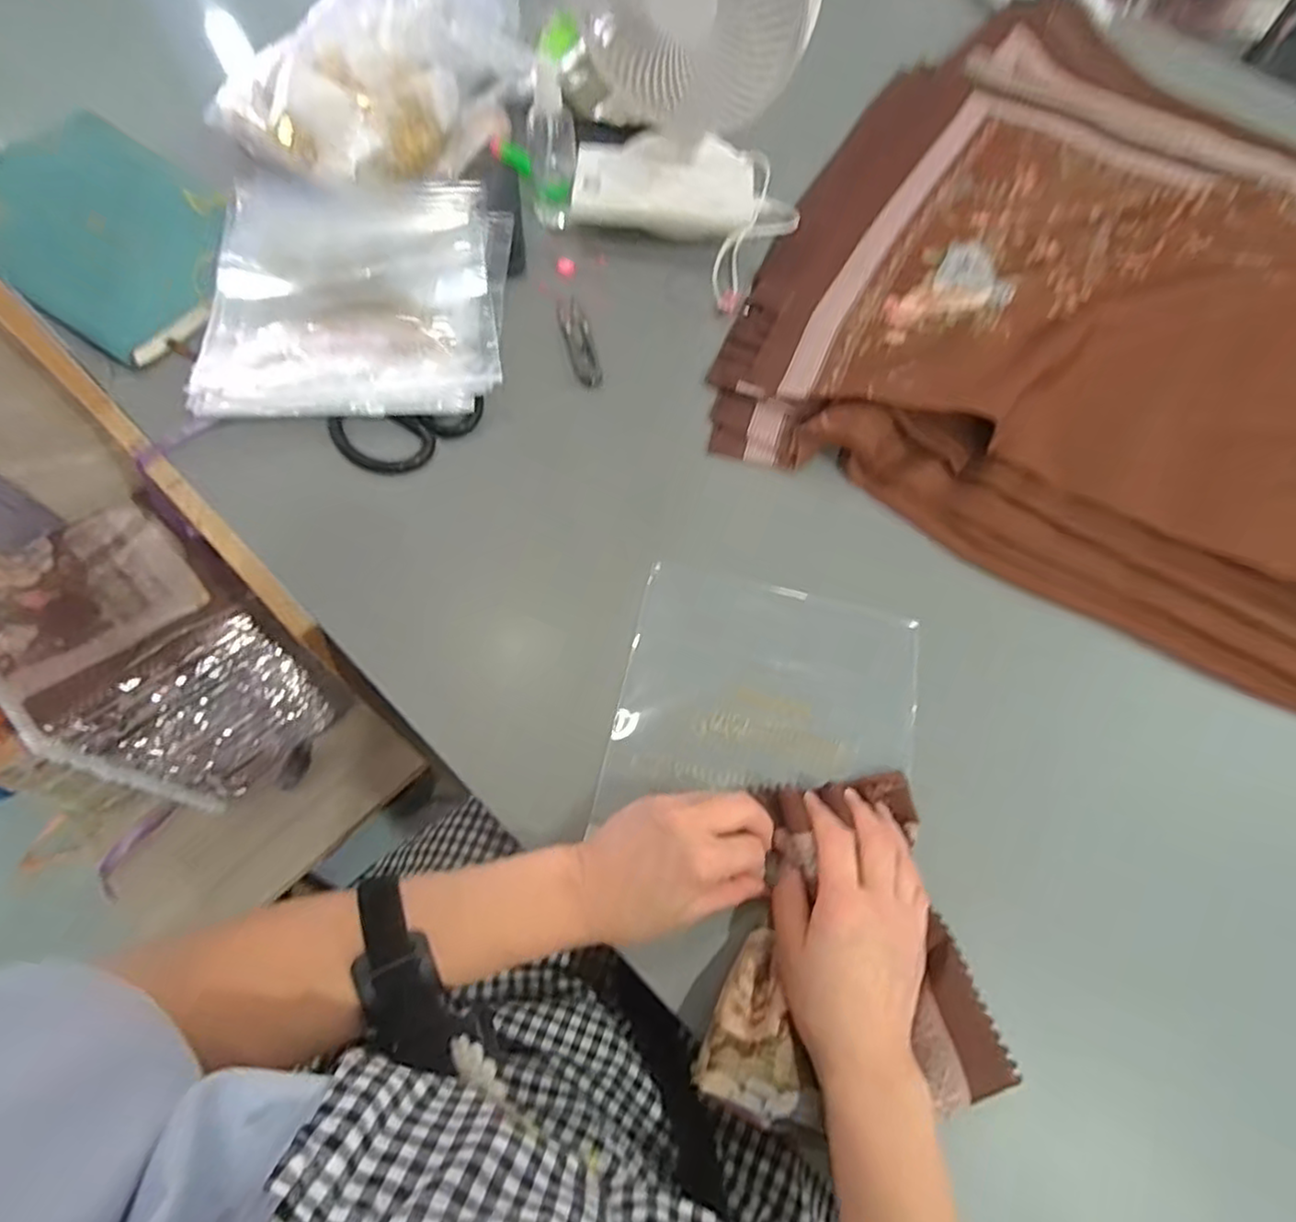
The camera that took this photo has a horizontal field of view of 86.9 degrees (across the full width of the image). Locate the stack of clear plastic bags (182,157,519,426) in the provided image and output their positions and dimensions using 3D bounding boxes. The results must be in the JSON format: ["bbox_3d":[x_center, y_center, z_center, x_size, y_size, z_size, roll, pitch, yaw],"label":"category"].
[{"bbox_3d":[-0.233,-0.262,0.562,0.228,0.021,0.263,0,64,-8],"label":"stack of clear plastic bags"}]

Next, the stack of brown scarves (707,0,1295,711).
[{"bbox_3d":[0.637,-0.186,0.584,1.053,0.070,0.681,30,68,9],"label":"stack of brown scarves"}]

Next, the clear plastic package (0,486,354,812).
[{"bbox_3d":[-0.482,0.056,0.719,0.184,0.305,0.197,-40,74,-18],"label":"clear plastic package"}]

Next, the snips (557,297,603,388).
[{"bbox_3d":[-0.058,-0.226,0.576,0.023,0.010,0.092,-13,68,-9],"label":"snips"}]

